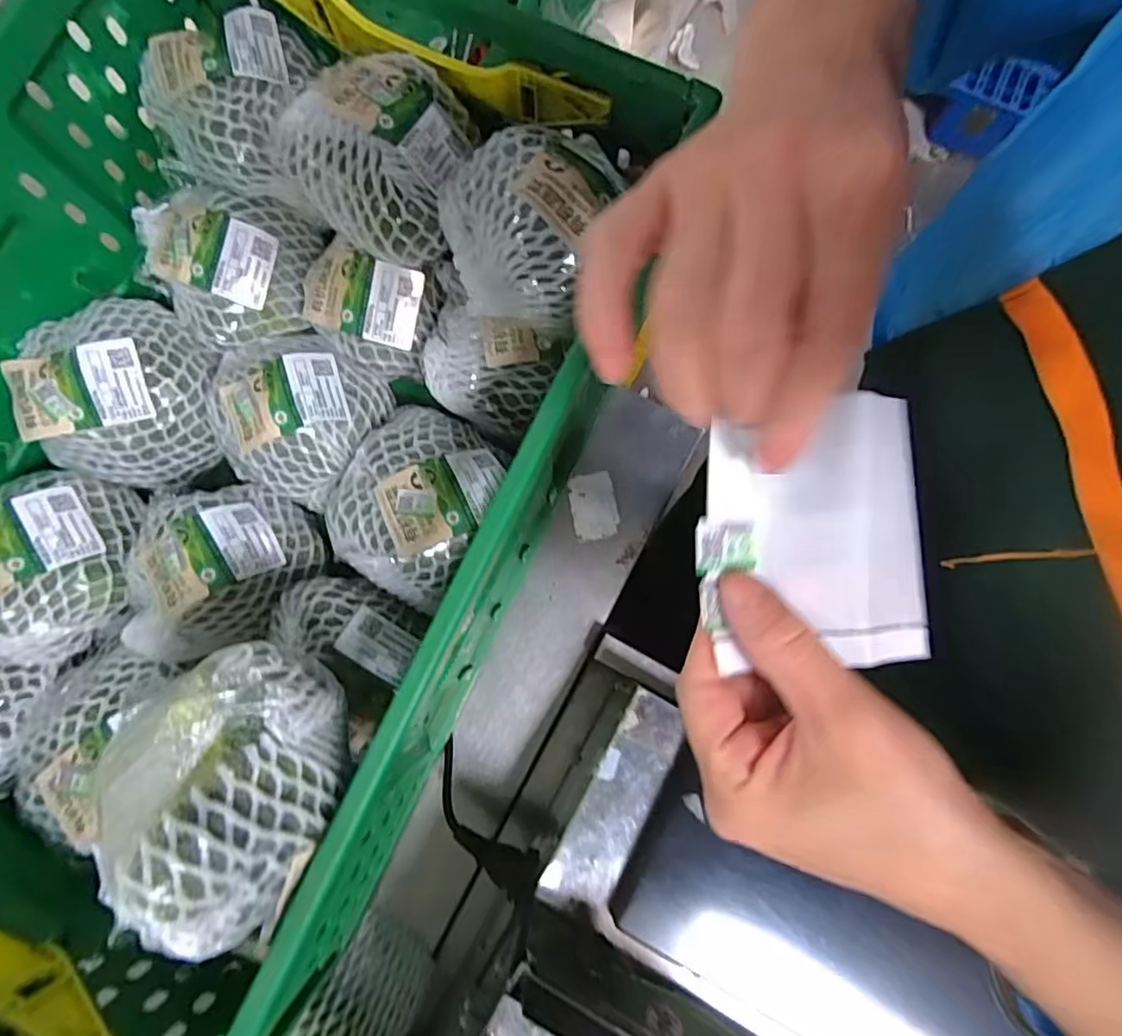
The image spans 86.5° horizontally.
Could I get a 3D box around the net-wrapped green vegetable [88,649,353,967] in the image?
[{"bbox_3d":[-0.152,0.118,0.268,0.097,0.086,0.119,-34,82,-6],"label":"net-wrapped green vegetable"}]

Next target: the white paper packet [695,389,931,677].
[{"bbox_3d":[0.086,0.003,0.205,0.078,0.009,0.090,-1,80,-1],"label":"white paper packet"}]

